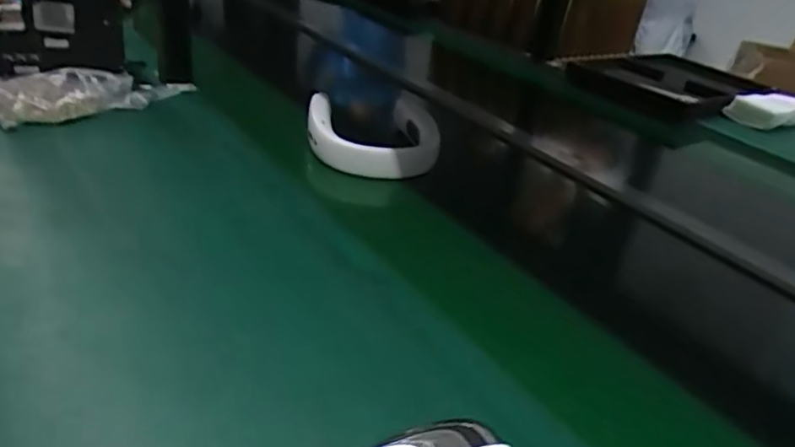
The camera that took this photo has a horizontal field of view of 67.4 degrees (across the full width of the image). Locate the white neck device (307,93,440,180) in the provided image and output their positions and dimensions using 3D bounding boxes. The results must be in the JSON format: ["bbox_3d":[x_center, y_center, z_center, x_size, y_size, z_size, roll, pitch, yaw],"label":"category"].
[{"bbox_3d":[-0.036,-0.107,0.792,0.180,0.074,0.118,7,30,-1],"label":"white neck device"}]

